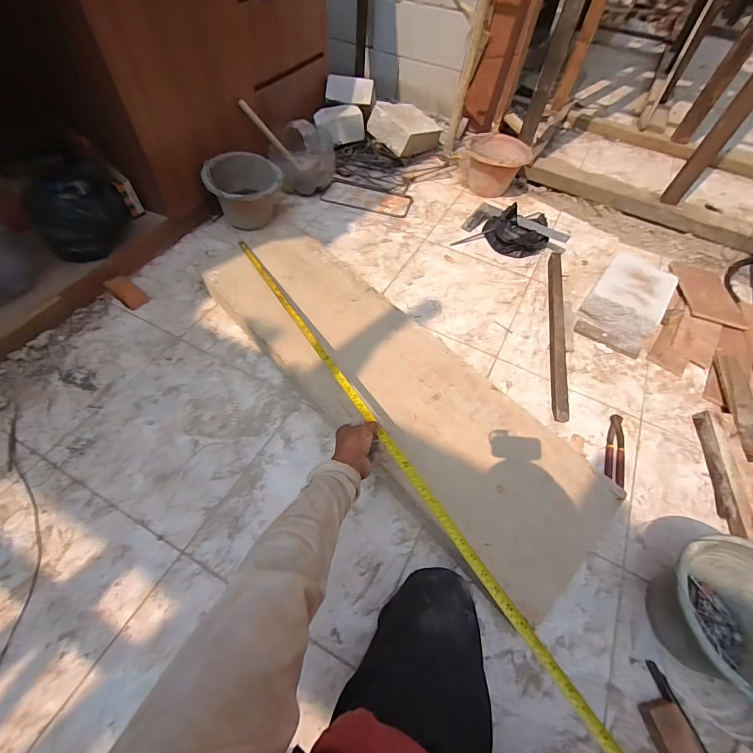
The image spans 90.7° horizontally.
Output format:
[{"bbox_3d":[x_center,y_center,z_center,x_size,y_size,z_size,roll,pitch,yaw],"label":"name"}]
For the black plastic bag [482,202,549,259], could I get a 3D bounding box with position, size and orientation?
[{"bbox_3d":[0.511,-0.515,1.334,0.236,0.088,0.181,10,56,3],"label":"black plastic bag"}]

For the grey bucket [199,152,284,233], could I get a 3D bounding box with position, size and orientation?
[{"bbox_3d":[-0.452,-0.640,1.295,0.245,0.181,0.221,-20,59,-16],"label":"grey bucket"}]

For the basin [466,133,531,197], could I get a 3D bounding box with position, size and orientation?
[{"bbox_3d":[0.490,-0.880,1.547,0.245,0.155,0.245,2,55,-2],"label":"basin"}]

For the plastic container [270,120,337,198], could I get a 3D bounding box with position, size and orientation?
[{"bbox_3d":[-0.281,-0.858,1.444,0.185,0.220,0.184,23,57,12],"label":"plastic container"}]

